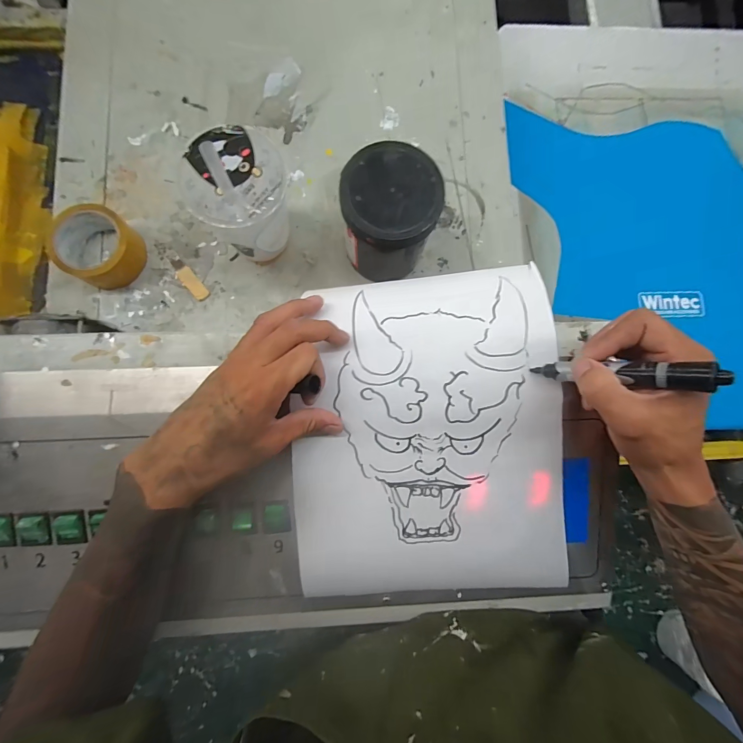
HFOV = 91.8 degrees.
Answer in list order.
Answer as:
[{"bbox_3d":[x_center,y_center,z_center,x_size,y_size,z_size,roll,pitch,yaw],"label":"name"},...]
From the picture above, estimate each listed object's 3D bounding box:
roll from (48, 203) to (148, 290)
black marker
[{"bbox_3d":[-0.373,-0.169,0.492,0.096,0.052,0.089,0,83,-2],"label":"roll"},{"bbox_3d":[0.187,0.001,0.278,0.012,0.128,0.017,19,81,-37],"label":"black marker"}]

